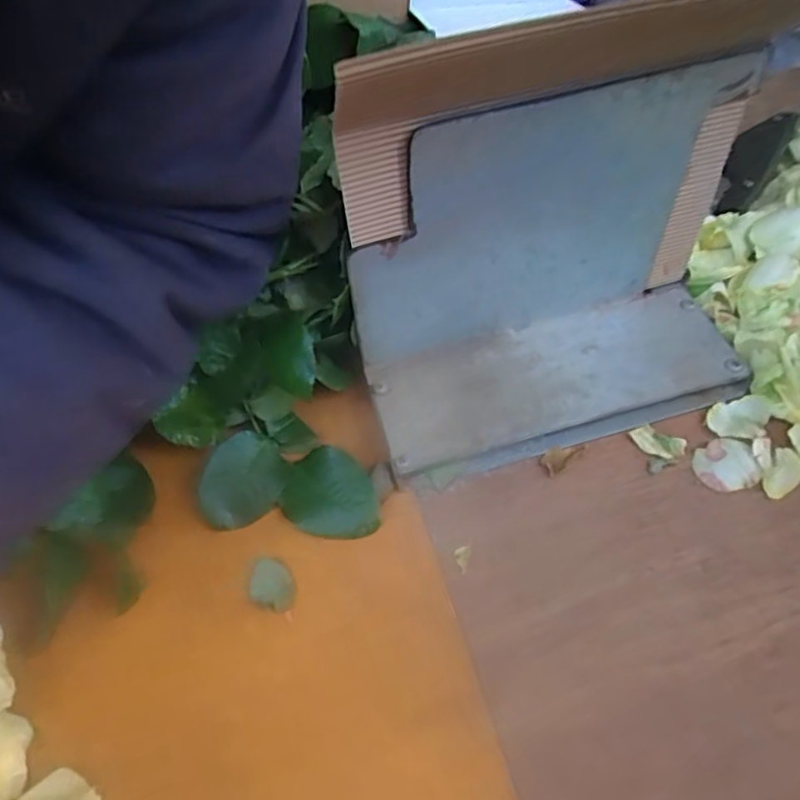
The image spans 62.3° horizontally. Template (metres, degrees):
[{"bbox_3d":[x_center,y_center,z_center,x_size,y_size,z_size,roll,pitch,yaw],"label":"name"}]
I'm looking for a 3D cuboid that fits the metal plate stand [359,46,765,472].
[{"bbox_3d":[0.085,-0.056,0.353,0.213,0.181,0.089,-11,51,-6],"label":"metal plate stand"}]

